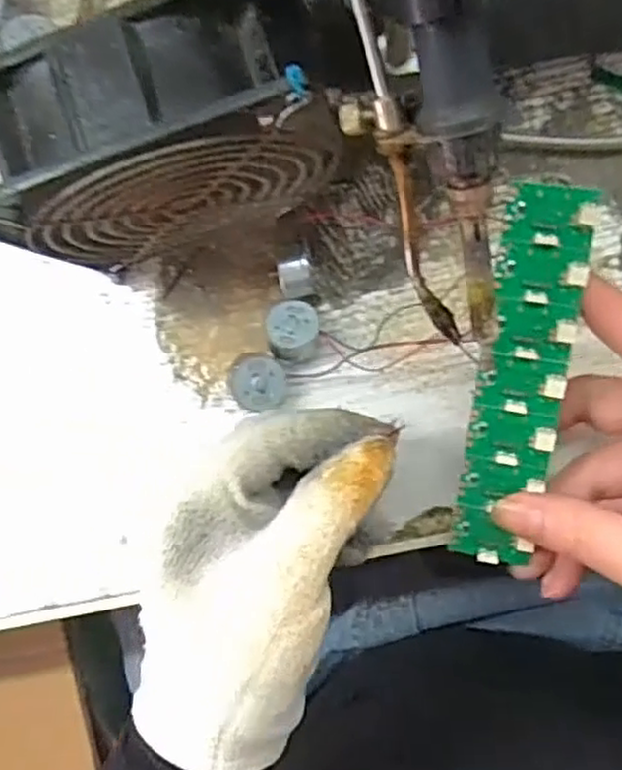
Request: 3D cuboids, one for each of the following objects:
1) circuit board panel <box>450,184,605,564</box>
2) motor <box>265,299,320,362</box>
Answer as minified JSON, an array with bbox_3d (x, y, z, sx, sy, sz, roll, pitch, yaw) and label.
[{"bbox_3d":[0.075,0.000,0.252,0.029,0.007,0.137,10,104,8],"label":"circuit board panel"},{"bbox_3d":[-0.007,-0.024,0.305,0.021,0.020,0.025,-10,88,8],"label":"motor"}]

